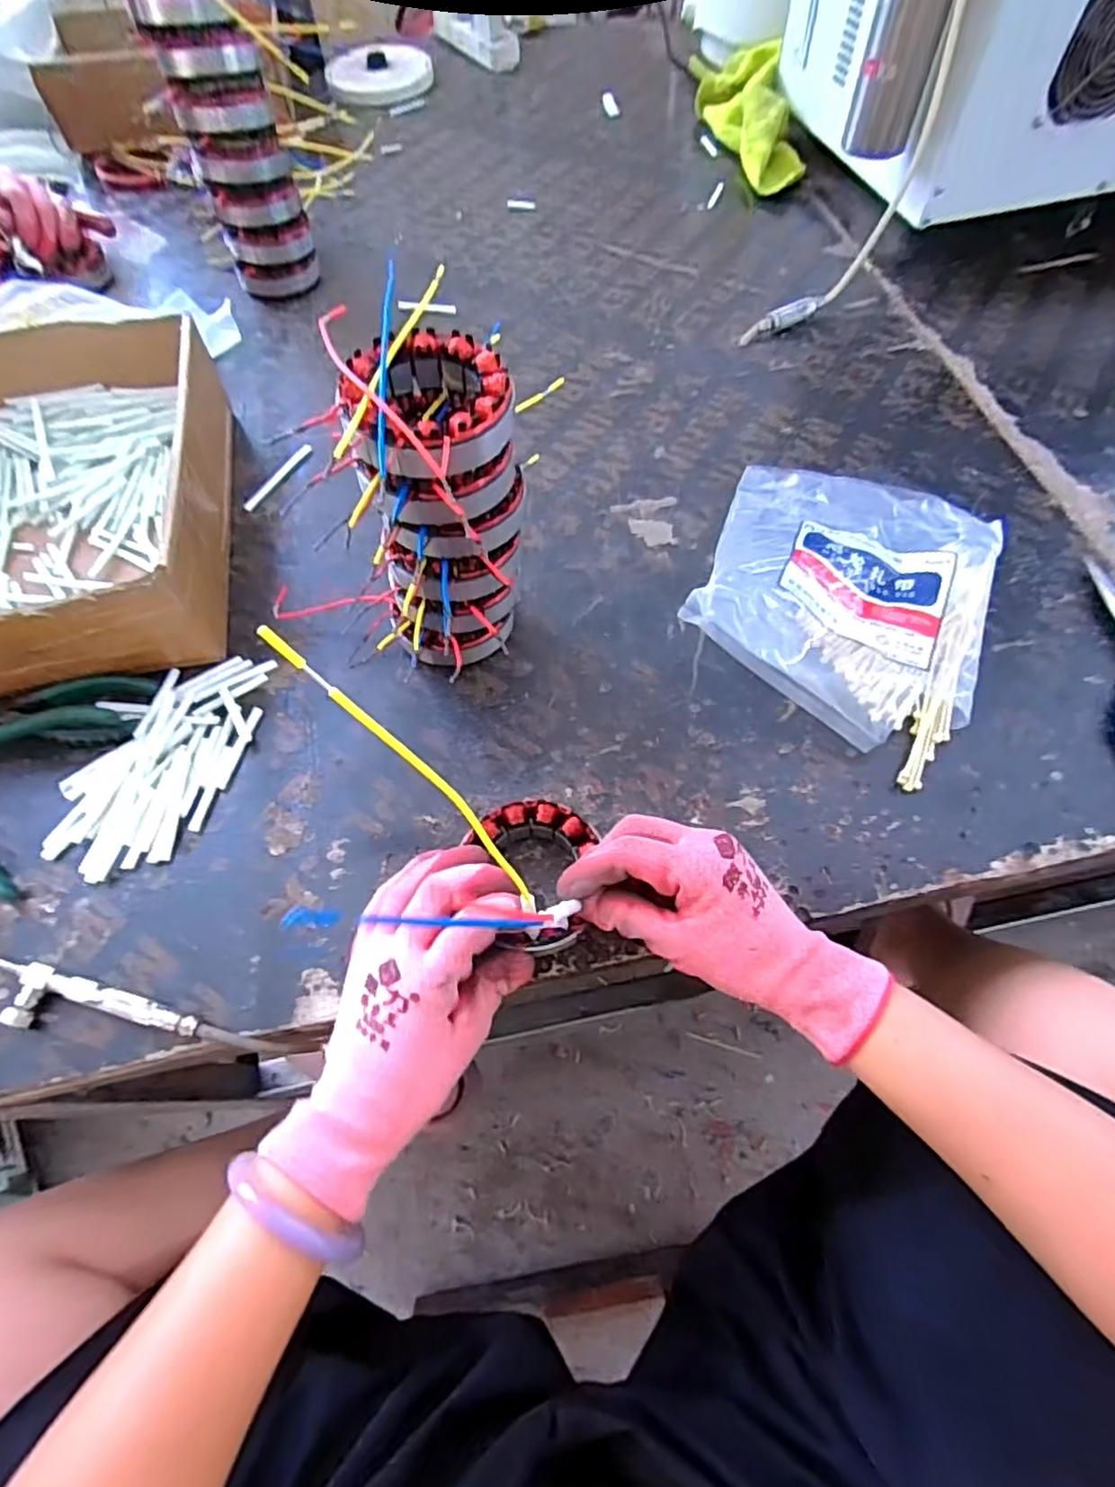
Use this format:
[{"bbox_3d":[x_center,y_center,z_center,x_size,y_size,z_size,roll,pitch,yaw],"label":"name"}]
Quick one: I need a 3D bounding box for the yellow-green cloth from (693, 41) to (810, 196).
[{"bbox_3d":[0.257,-0.822,0.854,0.080,0.075,0.283,-11,61,-5],"label":"yellow-green cloth"}]

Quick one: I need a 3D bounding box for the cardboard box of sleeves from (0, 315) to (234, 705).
[{"bbox_3d":[-0.390,-0.196,0.505,0.242,0.089,0.348,-11,61,-5],"label":"cardboard box of sleeves"}]

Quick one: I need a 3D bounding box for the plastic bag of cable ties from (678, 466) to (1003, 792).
[{"bbox_3d":[0.214,-0.121,0.472,0.203,0.064,0.266,19,63,11],"label":"plastic bag of cable ties"}]

